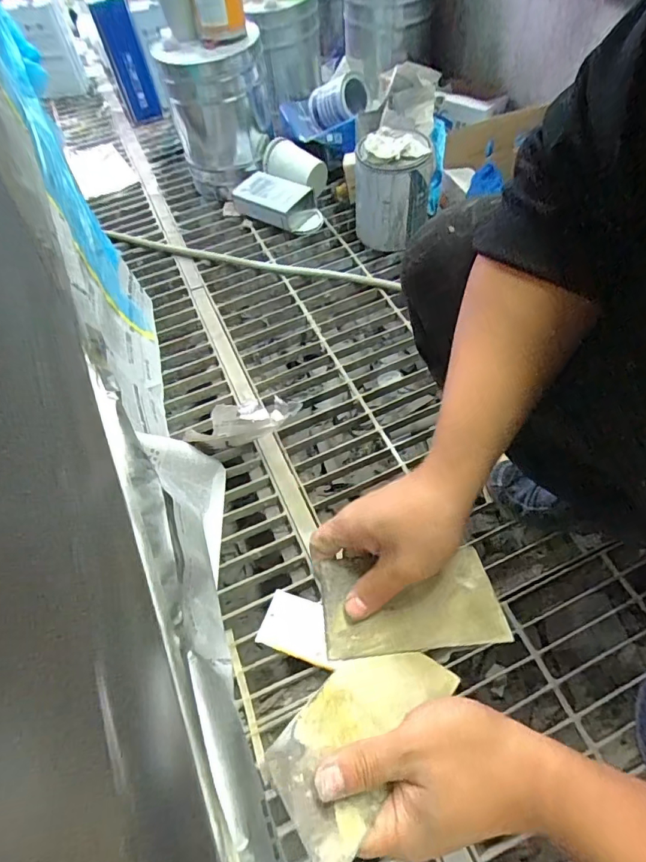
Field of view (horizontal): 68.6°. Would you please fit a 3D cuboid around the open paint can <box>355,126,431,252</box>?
[{"bbox_3d":[0.149,-0.515,1.035,0.154,0.225,0.126,-3,58,4],"label":"open paint can"}]

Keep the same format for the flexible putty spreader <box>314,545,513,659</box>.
[{"bbox_3d":[0.068,0.132,0.371,0.135,0.004,0.071,-6,65,-1],"label":"flexible putty spreader"}]

